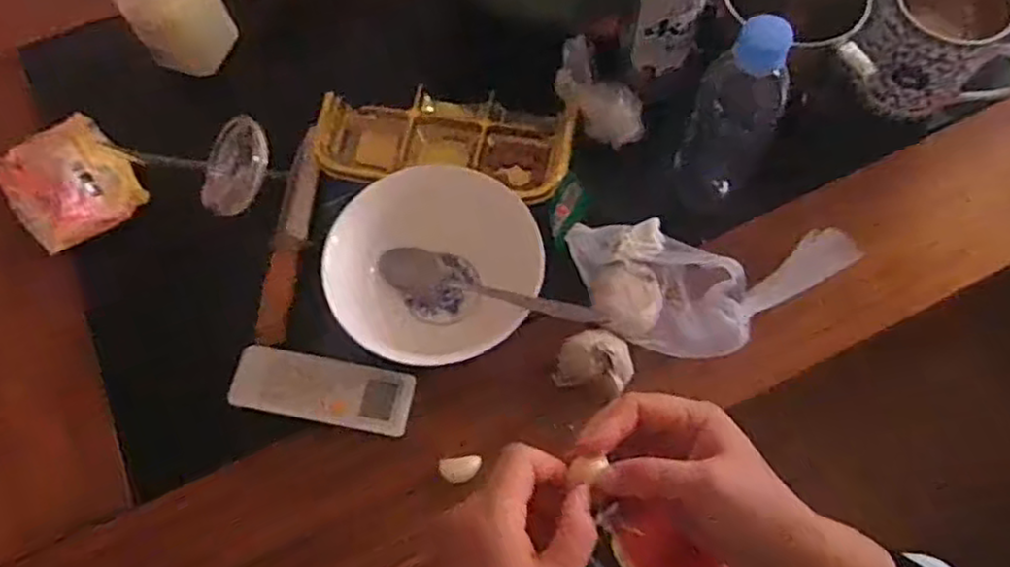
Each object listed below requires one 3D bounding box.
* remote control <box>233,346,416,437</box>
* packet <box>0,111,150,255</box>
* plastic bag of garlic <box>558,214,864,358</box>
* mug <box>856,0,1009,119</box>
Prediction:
[{"bbox_3d":[-0.136,0.078,0.528,0.131,0.014,0.051,9,66,6],"label":"remote control"},{"bbox_3d":[-0.375,-0.090,0.606,0.114,0.030,0.100,36,71,17],"label":"packet"},{"bbox_3d":[0.157,0.004,0.535,0.206,0.047,0.098,1,65,2],"label":"plastic bag of garlic"},{"bbox_3d":[0.362,-0.196,0.583,0.125,0.092,0.096,14,67,8],"label":"mug"}]

